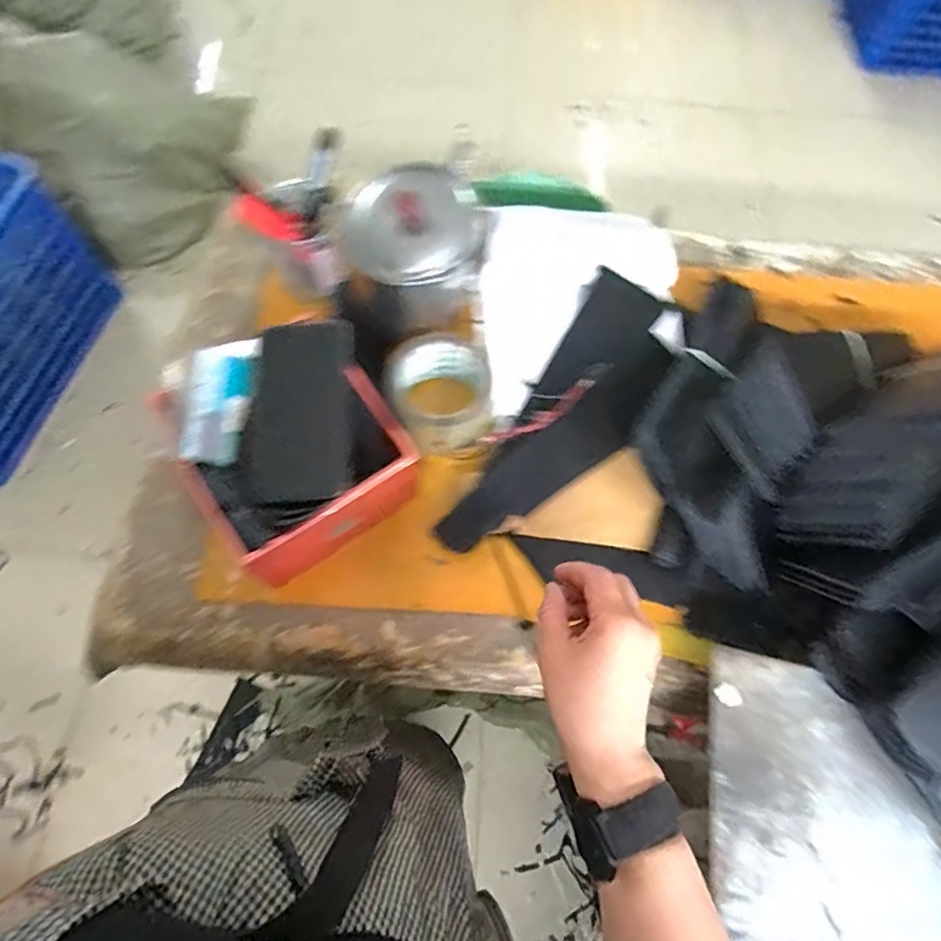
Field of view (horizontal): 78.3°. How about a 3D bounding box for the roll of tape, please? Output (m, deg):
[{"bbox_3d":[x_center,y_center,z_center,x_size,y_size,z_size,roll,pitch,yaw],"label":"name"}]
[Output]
[{"bbox_3d":[-0.026,-0.072,0.543,0.104,0.046,0.111,-3,69,-4],"label":"roll of tape"}]

